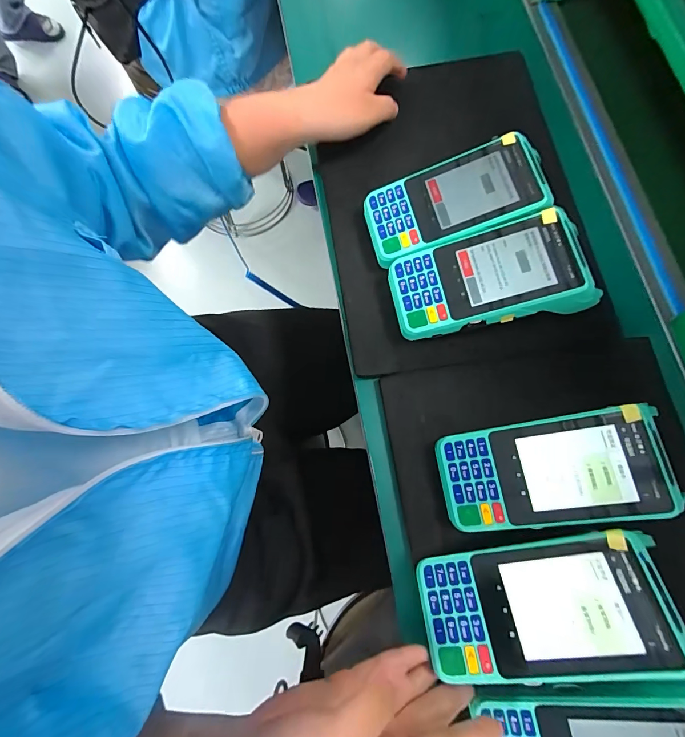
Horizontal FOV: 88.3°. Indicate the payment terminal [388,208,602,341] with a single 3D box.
[{"bbox_3d":[0.124,-0.076,0.307,0.160,0.064,0.081,-11,76,-2],"label":"payment terminal"}]

